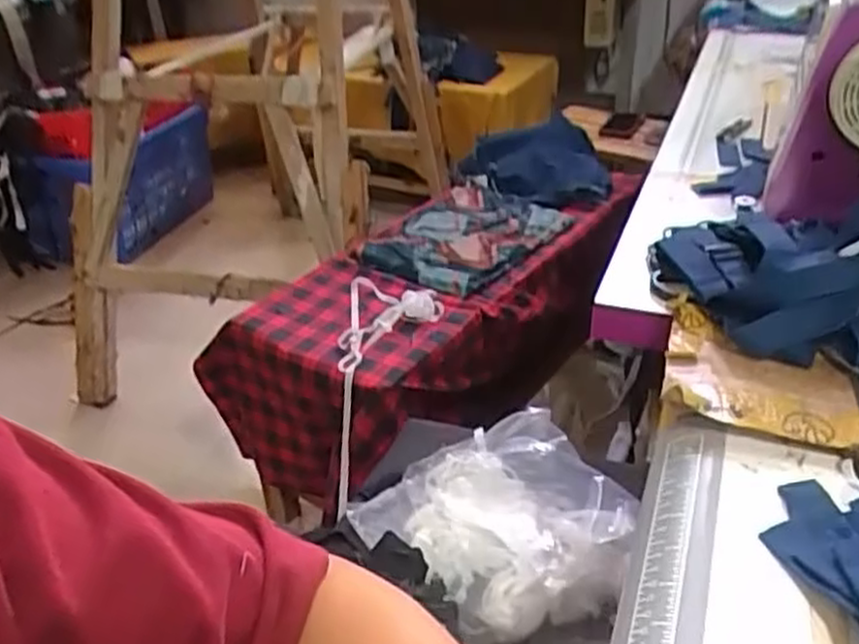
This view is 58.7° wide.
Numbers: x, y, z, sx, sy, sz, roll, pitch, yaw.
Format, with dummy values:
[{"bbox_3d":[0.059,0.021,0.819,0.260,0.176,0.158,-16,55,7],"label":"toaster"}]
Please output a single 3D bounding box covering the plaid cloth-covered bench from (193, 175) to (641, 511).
[{"bbox_3d":[0.023,-0.021,1.400,0.397,0.247,0.772,25,41,37],"label":"plaid cloth-covered bench"}]

